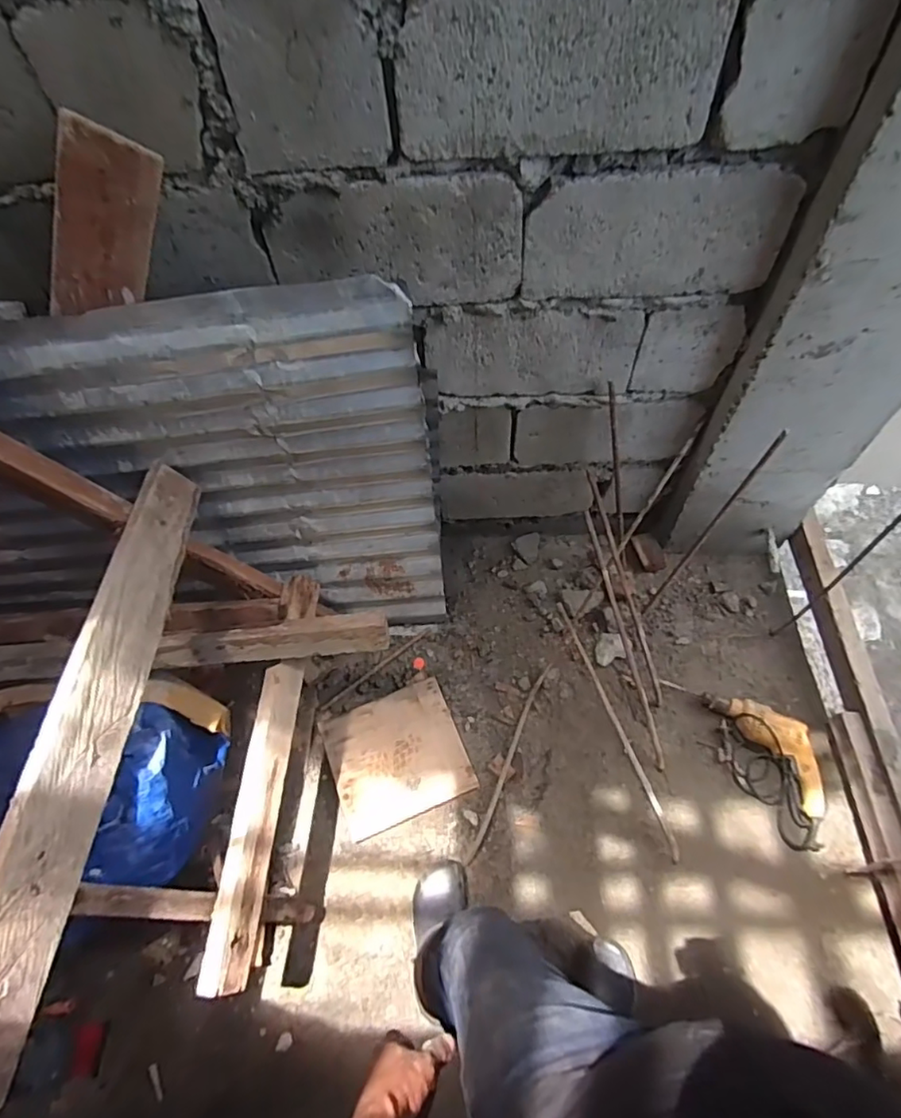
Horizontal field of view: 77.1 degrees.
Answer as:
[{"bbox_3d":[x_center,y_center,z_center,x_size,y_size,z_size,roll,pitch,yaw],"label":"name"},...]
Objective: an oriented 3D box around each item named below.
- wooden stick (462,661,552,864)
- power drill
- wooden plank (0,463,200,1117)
[{"bbox_3d":[0.137,0.457,1.312,0.024,0.017,0.478,21,63,15],"label":"wooden stick"},{"bbox_3d":[0.713,0.417,1.295,0.192,0.068,0.430,-29,62,-13],"label":"power drill"},{"bbox_3d":[-0.551,0.275,0.857,0.027,0.118,0.977,-20,52,35],"label":"wooden plank"}]

